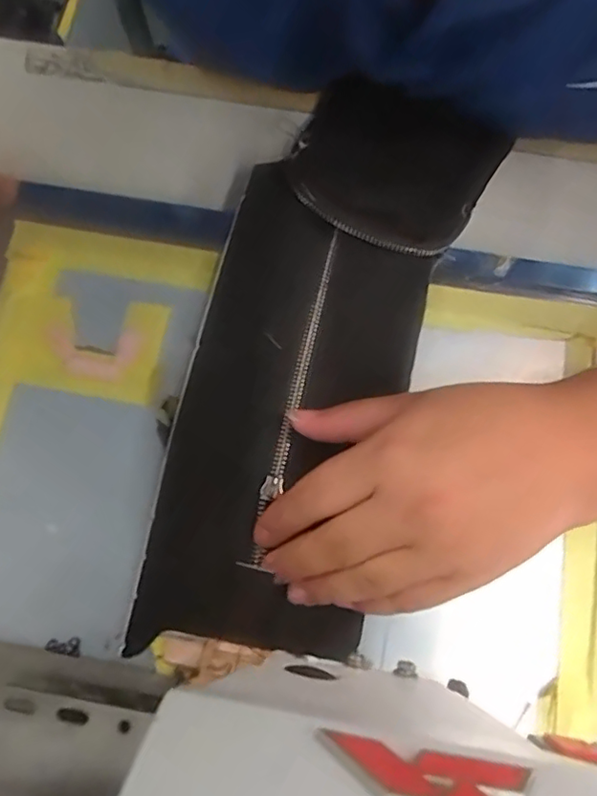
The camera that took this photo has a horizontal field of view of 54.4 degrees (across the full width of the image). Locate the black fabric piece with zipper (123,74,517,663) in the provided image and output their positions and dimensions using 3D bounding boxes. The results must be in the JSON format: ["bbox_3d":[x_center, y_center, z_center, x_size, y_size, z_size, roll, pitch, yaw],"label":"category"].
[{"bbox_3d":[0.008,-0.026,0.319,0.130,0.016,0.322,22,80,5],"label":"black fabric piece with zipper"}]

